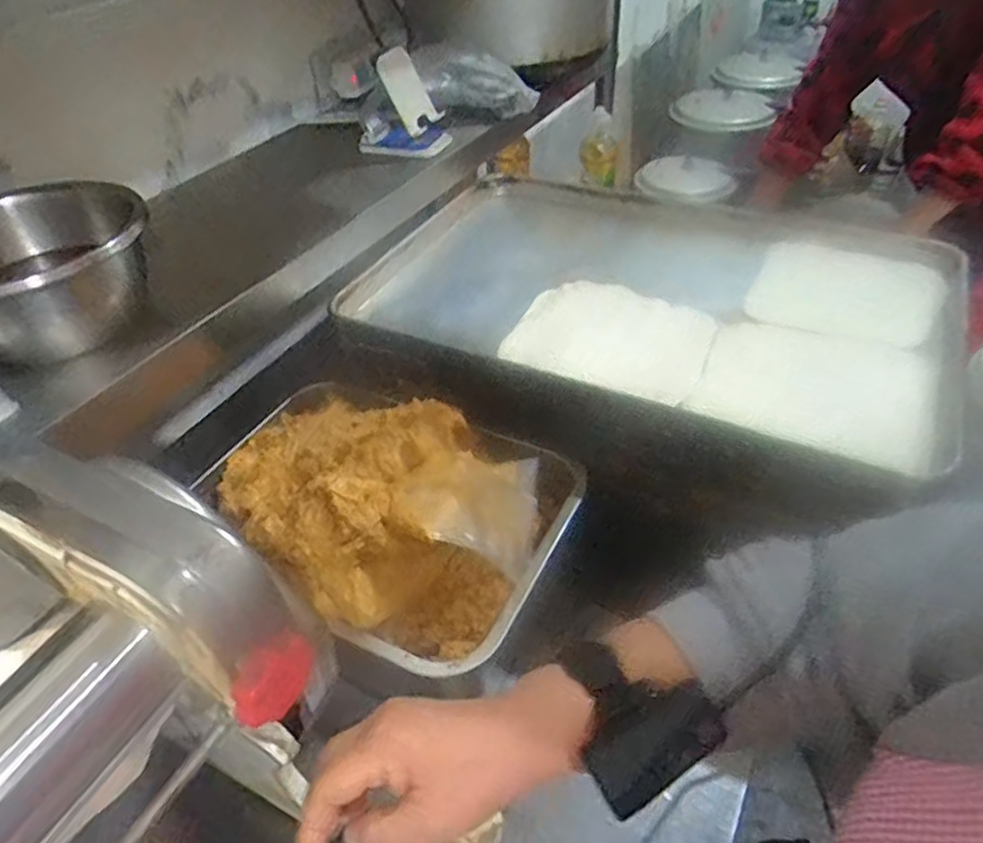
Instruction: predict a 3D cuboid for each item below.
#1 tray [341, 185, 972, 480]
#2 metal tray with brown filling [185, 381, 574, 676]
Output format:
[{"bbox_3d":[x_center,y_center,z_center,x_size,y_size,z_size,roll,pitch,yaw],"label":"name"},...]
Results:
[{"bbox_3d":[0.192,-0.114,0.776,0.610,0.125,0.429,16,45,21],"label":"tray"},{"bbox_3d":[-0.109,0.055,0.622,0.337,0.098,0.245,20,47,25],"label":"metal tray with brown filling"}]

